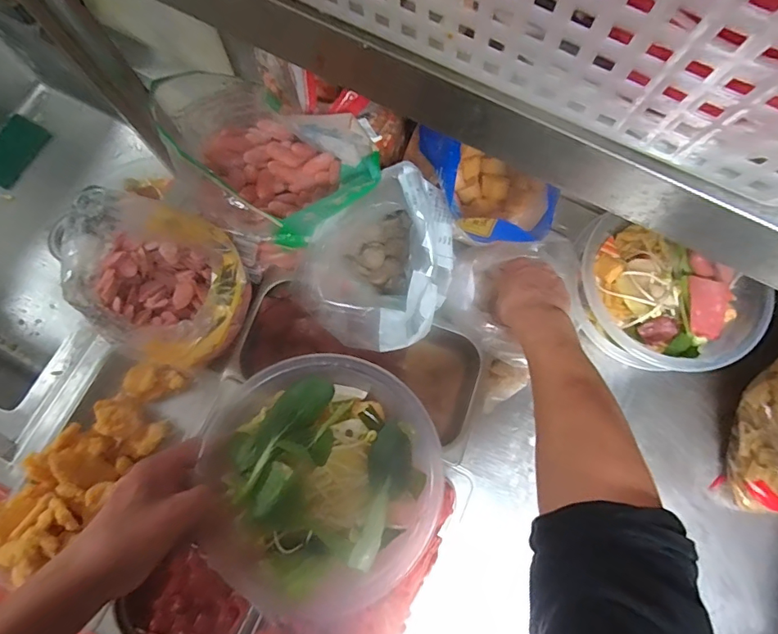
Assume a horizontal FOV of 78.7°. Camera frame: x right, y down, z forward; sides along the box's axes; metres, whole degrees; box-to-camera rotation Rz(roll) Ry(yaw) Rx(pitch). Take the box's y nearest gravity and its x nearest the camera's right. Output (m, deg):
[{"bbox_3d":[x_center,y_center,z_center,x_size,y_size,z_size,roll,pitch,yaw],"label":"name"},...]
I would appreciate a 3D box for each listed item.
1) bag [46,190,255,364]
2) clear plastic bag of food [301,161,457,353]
[{"bbox_3d":[-0.260,-0.038,0.553,0.196,0.127,0.155,23,77,5],"label":"bag"},{"bbox_3d":[-0.006,-0.051,0.578,0.181,0.184,0.168,-41,80,-10],"label":"clear plastic bag of food"}]

